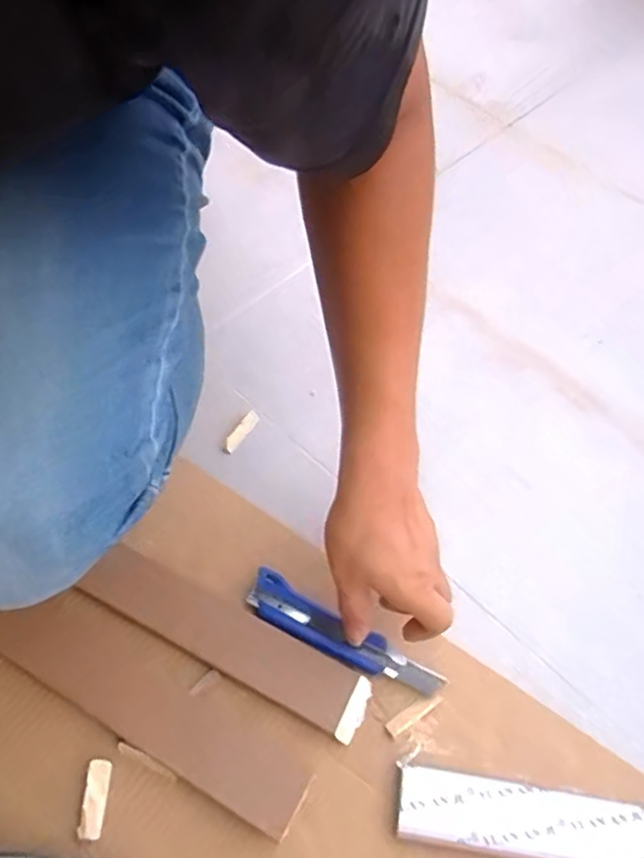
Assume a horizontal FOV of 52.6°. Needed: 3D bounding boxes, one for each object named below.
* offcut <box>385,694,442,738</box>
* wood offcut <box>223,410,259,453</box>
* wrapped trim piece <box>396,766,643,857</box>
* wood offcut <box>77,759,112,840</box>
[{"bbox_3d":[0.073,0.229,0.524,0.049,0.005,0.012,-28,64,-20],"label":"offcut"},{"bbox_3d":[-0.082,0.002,0.654,0.014,0.004,0.053,31,60,14],"label":"wood offcut"},{"bbox_3d":[0.177,0.297,0.485,0.239,0.017,0.049,9,57,1],"label":"wrapped trim piece"},{"bbox_3d":[-0.166,0.269,0.475,0.016,0.008,0.050,3,58,-3],"label":"wood offcut"}]

